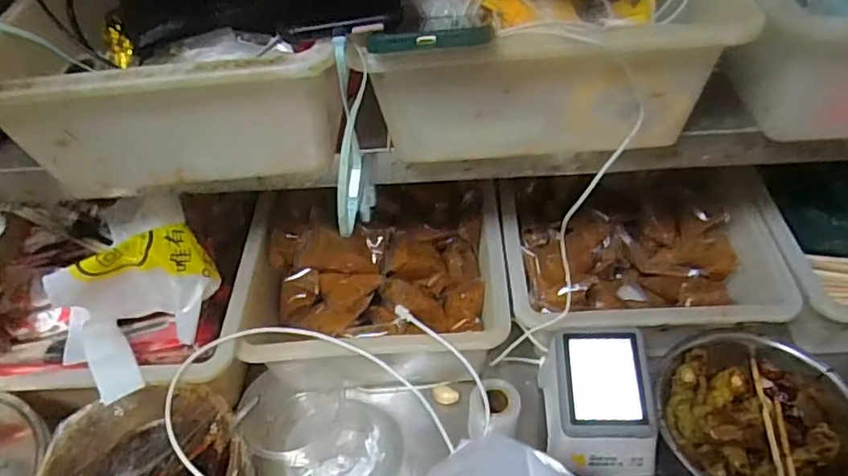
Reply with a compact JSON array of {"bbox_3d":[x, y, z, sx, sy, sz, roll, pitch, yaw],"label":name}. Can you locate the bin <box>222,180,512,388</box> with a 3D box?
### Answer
[{"bbox_3d":[-0.051,0.058,0.704,0.278,0.116,0.242,-4,46,1],"label":"bin"}]

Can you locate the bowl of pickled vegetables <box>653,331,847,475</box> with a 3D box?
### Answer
[{"bbox_3d":[0.316,0.182,0.604,0.178,0.068,0.169,-2,46,3],"label":"bowl of pickled vegetables"}]

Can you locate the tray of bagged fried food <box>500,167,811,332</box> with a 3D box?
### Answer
[{"bbox_3d":[0.239,0.036,0.702,0.288,0.110,0.201,-3,46,2],"label":"tray of bagged fried food"}]

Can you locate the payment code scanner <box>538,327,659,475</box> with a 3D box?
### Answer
[{"bbox_3d":[0.169,0.158,0.597,0.098,0.075,0.118,-4,46,1],"label":"payment code scanner"}]

